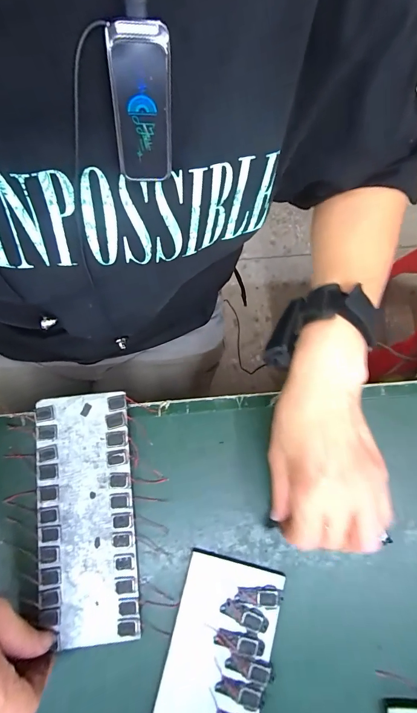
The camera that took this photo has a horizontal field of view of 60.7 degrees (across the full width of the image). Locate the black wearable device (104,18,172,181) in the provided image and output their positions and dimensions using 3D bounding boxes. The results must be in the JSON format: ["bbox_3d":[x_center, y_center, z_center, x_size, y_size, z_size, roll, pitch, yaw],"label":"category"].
[{"bbox_3d":[-0.031,-0.117,0.170,0.026,0.063,0.010,9,50,3],"label":"black wearable device"}]

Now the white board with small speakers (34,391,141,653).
[{"bbox_3d":[-0.105,0.133,0.304,0.078,0.006,0.197,-7,79,-1],"label":"white board with small speakers"}]

